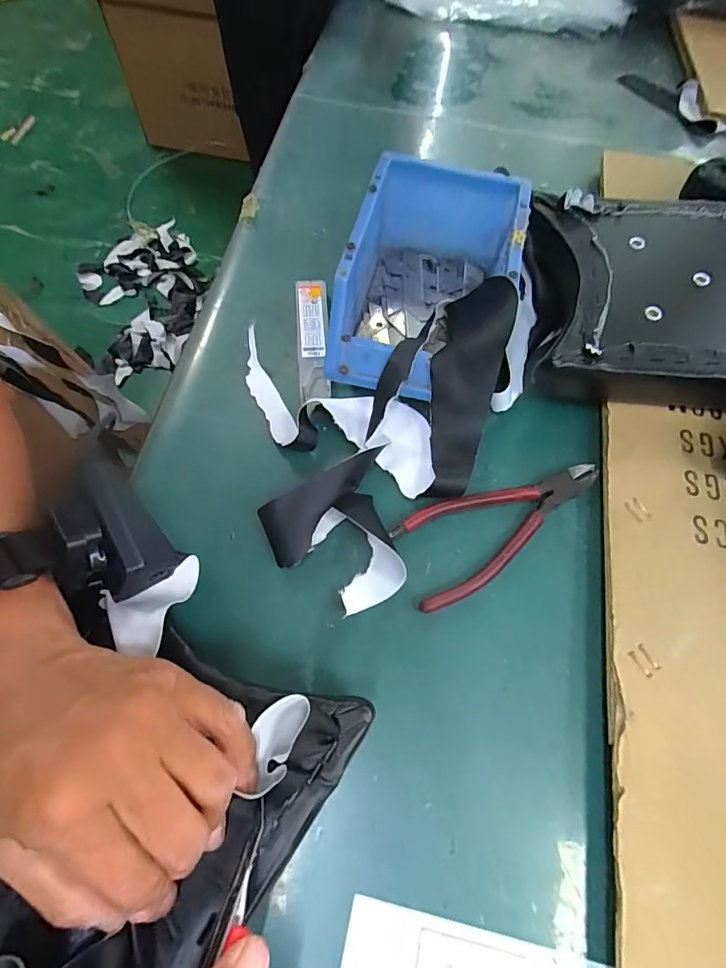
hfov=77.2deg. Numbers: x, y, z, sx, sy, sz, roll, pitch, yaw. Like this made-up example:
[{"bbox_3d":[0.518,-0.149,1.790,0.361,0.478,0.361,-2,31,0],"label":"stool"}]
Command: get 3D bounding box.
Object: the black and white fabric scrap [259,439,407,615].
[{"bbox_3d":[-0.009,0.033,0.285,0.087,0.033,0.083,-27,70,-14],"label":"black and white fabric scrap"}]

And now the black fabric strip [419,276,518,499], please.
[{"bbox_3d":[0.069,-0.066,0.317,0.042,0.052,0.151,12,92,4],"label":"black fabric strip"}]

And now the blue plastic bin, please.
[{"bbox_3d":[0.049,-0.151,0.347,0.116,0.071,0.180,14,66,3],"label":"blue plastic bin"}]

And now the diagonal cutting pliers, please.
[{"bbox_3d":[0.095,0.024,0.307,0.155,0.009,0.060,-25,70,-13],"label":"diagonal cutting pliers"}]

